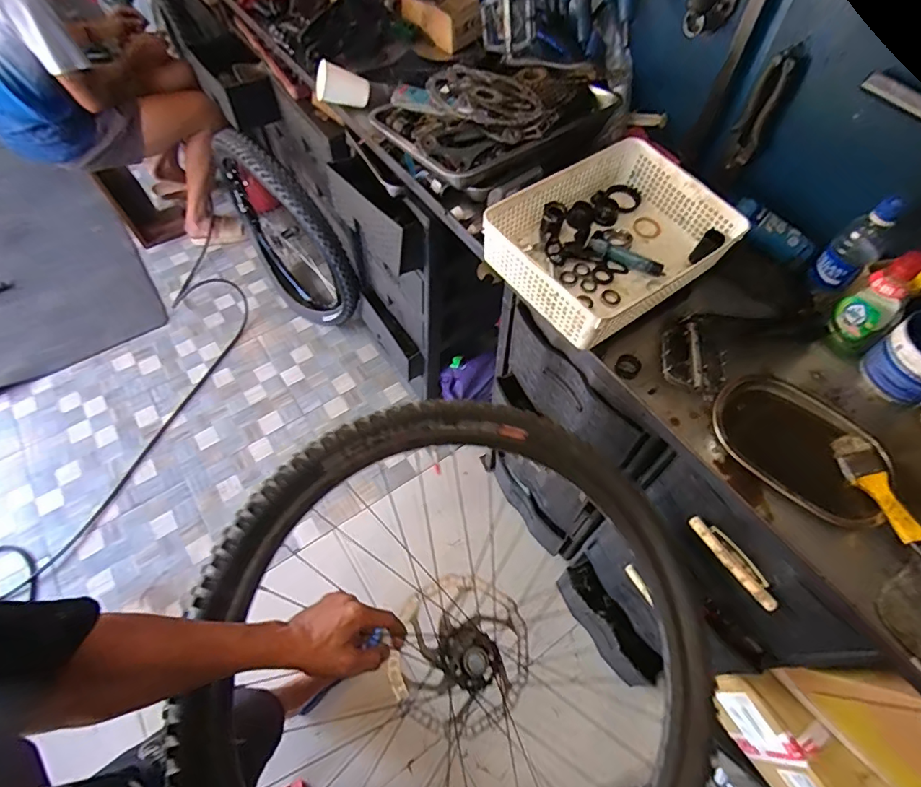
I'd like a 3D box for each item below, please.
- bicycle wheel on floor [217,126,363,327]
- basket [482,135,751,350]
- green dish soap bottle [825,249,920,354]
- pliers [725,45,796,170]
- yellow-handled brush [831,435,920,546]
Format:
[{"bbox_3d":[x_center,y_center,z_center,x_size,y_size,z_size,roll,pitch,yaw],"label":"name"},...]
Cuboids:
[{"bbox_3d":[-0.581,-0.518,1.619,0.133,0.622,0.642,-38,66,-21],"label":"bicycle wheel on floor"},{"bbox_3d":[0.232,-0.232,0.741,0.338,0.093,0.243,-33,64,-19],"label":"basket"},{"bbox_3d":[0.555,-0.118,0.660,0.036,0.160,0.066,-29,63,-16],"label":"green dish soap bottle"},{"bbox_3d":[0.449,-0.425,0.740,0.040,0.165,0.014,30,63,17],"label":"pliers"},{"bbox_3d":[0.494,0.111,0.583,0.042,0.009,0.138,-18,49,18],"label":"yellow-handled brush"}]

